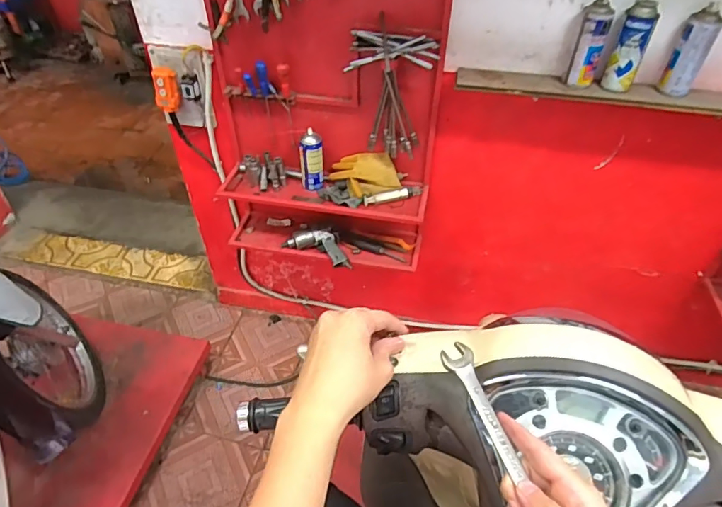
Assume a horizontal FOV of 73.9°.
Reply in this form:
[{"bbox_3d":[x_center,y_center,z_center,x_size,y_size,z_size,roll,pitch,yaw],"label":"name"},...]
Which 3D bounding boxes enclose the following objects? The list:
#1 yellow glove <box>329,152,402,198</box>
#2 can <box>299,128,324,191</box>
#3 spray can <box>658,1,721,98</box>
[{"bbox_3d":[0.007,-0.224,1.365,0.187,0.126,0.045,-16,0,5],"label":"yellow glove"},{"bbox_3d":[-0.138,-0.260,1.353,0.065,0.163,0.054,-4,45,-5],"label":"can"},{"bbox_3d":[0.696,-0.423,1.015,0.068,0.176,0.054,26,49,23],"label":"spray can"}]

